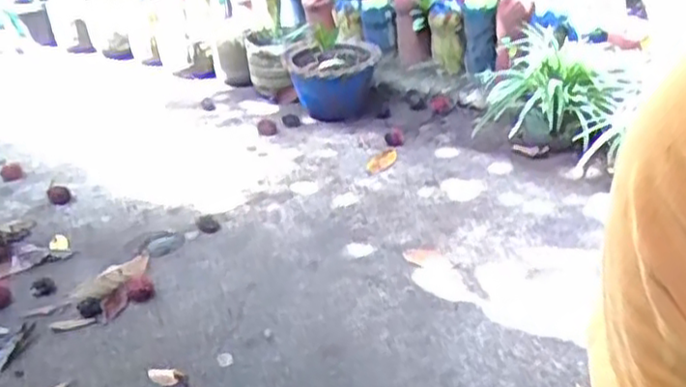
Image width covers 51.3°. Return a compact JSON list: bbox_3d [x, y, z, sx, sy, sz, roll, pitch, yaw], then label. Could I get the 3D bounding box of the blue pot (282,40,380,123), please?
[{"bbox_3d":[-0.019,-0.273,1.706,0.213,0.158,0.224,-4,29,2],"label":"blue pot"}]

